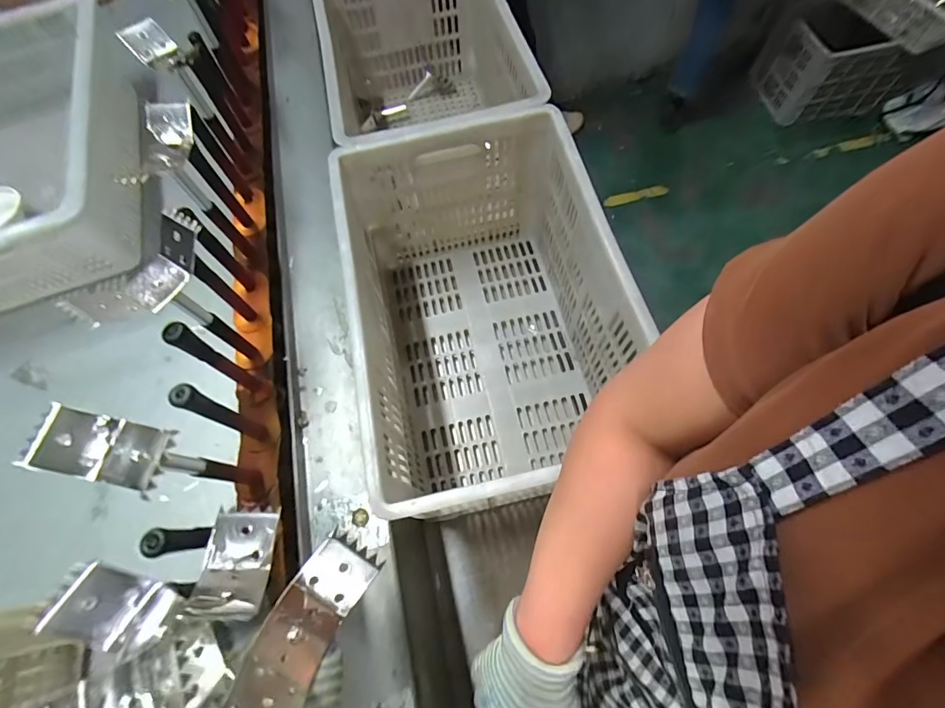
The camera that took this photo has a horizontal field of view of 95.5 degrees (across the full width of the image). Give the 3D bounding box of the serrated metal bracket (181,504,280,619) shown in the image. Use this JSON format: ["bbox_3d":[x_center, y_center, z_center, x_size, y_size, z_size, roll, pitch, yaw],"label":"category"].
[{"bbox_3d":[-0.171,0.147,0.311,0.045,0.032,0.082,8,48,-18],"label":"serrated metal bracket"}]

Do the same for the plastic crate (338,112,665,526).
[{"bbox_3d":[0.012,-0.048,0.598,0.303,0.276,0.459,-13,72,-3],"label":"plastic crate"}]

